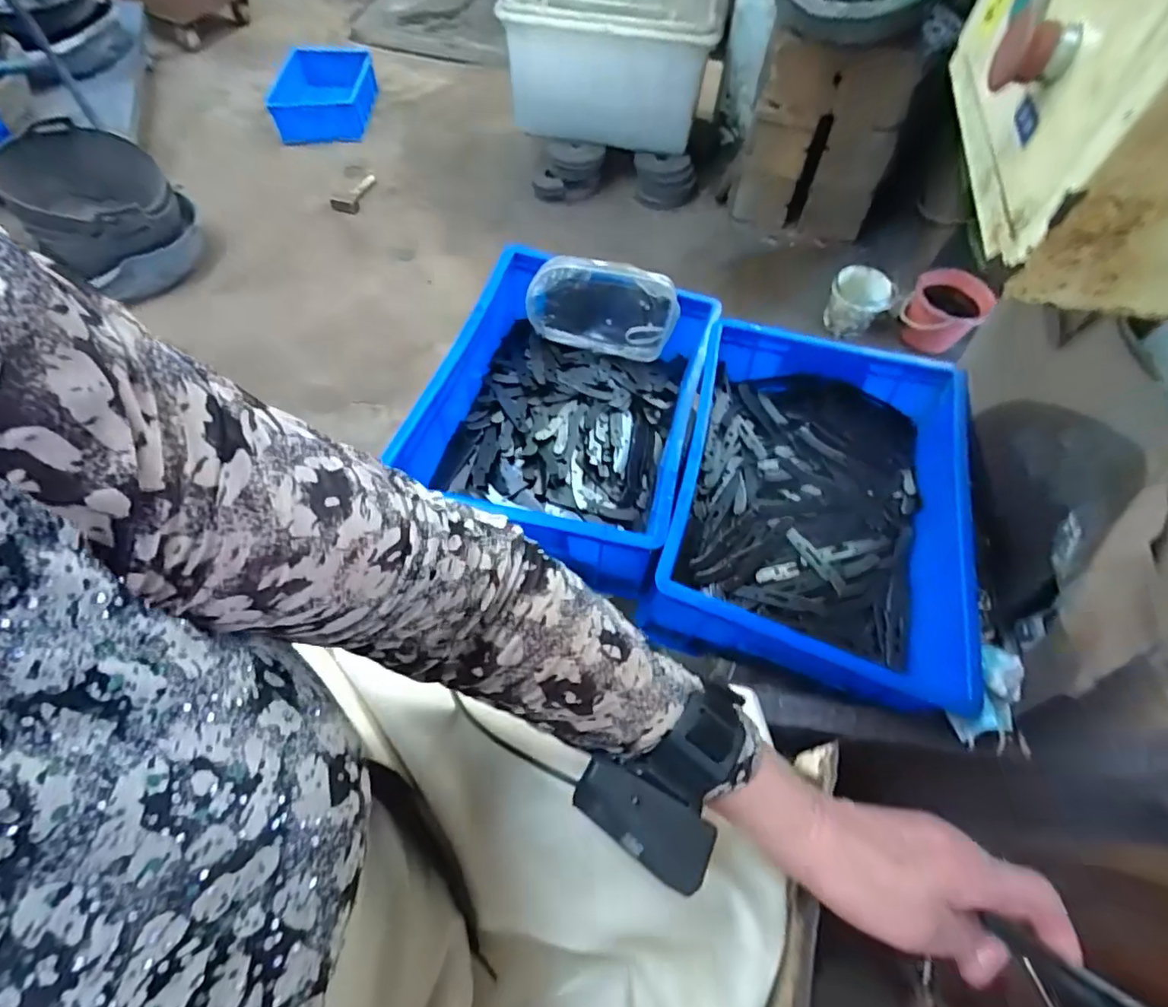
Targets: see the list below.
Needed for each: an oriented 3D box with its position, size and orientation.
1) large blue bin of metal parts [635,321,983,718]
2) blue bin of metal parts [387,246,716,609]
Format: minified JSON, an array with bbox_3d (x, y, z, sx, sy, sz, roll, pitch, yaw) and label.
[{"bbox_3d":[0.261,-0.014,0.629,0.303,0.102,0.411,16,64,6],"label":"large blue bin of metal parts"},{"bbox_3d":[-0.018,-0.120,0.671,0.287,0.123,0.417,16,63,5],"label":"blue bin of metal parts"}]

